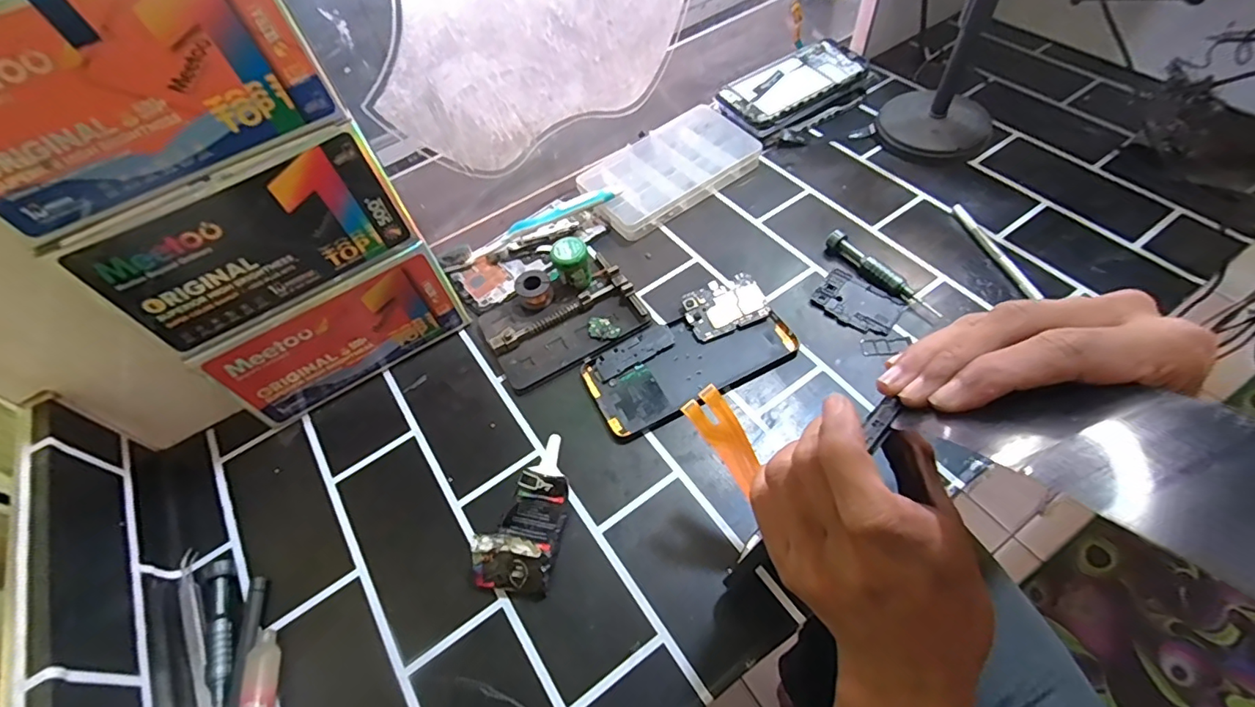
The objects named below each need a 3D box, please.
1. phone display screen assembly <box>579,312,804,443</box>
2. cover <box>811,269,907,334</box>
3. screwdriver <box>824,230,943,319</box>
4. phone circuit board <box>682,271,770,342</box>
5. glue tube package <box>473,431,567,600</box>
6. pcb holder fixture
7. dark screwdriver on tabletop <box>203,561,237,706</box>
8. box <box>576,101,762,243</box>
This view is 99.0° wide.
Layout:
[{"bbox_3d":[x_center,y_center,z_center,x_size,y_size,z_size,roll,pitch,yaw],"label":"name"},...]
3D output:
[{"bbox_3d":[0.050,0.005,0.426,0.162,0.006,0.073,-25,59,-12],"label":"phone display screen assembly"},{"bbox_3d":[0.191,-0.042,0.442,0.065,0.004,0.043,37,67,24],"label":"cover"},{"bbox_3d":[0.212,-0.067,0.450,0.013,0.017,0.111,-35,61,-17],"label":"screwdriver"},{"bbox_3d":[0.081,-0.040,0.445,0.064,0.004,0.045,-24,66,-5],"label":"phone circuit board"},{"bbox_3d":[-0.066,0.105,0.358,0.045,0.027,0.099,8,58,9],"label":"glue tube package"},{"bbox_3d":[-0.056,-0.032,0.456,0.125,0.021,0.090,-28,60,-13],"label":"pcb holder fixture"},{"bbox_3d":[-0.252,0.188,0.331,0.018,0.012,0.122,-25,59,-12],"label":"dark screwdriver on tabletop"},{"bbox_3d":[0.040,-0.193,0.550,0.174,0.027,0.104,-34,61,-17],"label":"box"}]

